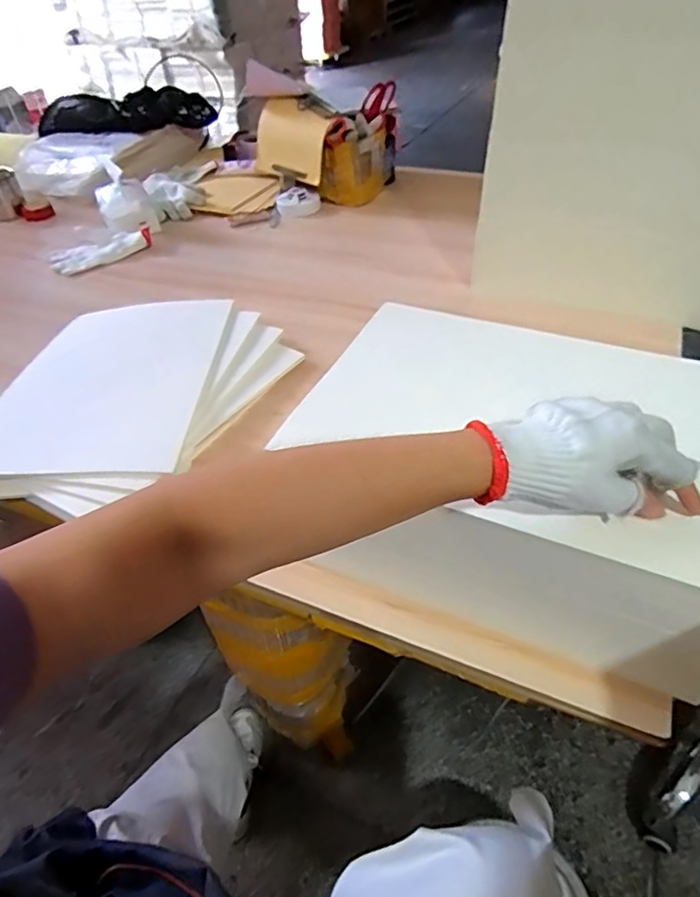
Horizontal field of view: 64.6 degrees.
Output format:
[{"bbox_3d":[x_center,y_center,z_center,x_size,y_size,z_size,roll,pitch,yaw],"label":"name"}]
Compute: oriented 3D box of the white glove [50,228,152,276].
[{"bbox_3d":[-0.513,-0.408,1.151,0.202,0.026,0.108,-17,45,-14],"label":"white glove"}]

